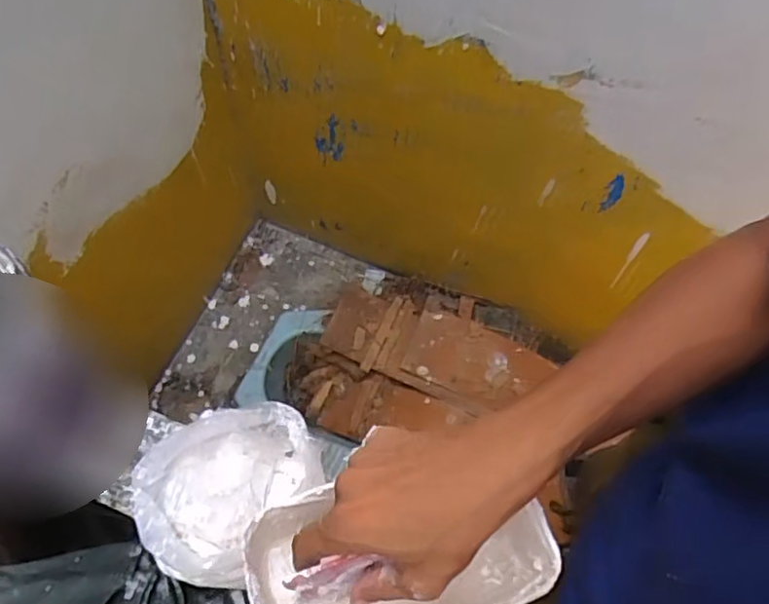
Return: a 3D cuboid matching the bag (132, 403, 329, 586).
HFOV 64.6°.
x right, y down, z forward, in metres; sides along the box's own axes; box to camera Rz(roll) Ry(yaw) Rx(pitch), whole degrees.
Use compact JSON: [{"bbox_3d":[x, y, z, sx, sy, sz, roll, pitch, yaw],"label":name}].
[{"bbox_3d":[-0.137,0.169,0.553,0.141,0.077,0.163,38,68,15],"label":"bag"}]

